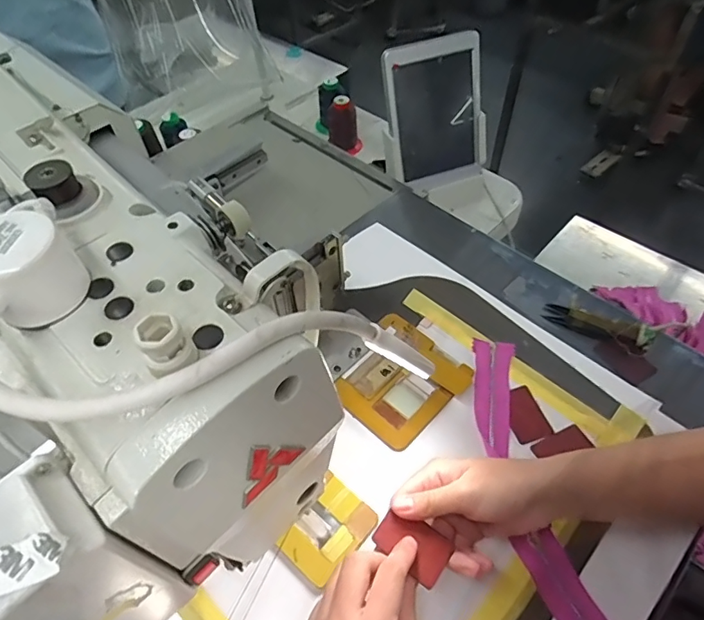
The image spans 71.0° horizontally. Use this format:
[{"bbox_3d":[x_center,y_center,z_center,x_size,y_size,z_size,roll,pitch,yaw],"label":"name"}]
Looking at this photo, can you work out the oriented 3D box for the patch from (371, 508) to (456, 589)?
[{"bbox_3d":[0.041,0.165,0.344,0.051,0.005,0.032,32,58,8],"label":"patch"}]

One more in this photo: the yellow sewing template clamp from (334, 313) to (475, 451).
[{"bbox_3d":[0.043,0.062,0.476,0.109,0.019,0.113,37,63,27],"label":"yellow sewing template clamp"}]

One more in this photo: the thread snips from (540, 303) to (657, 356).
[{"bbox_3d":[0.255,0.012,0.512,0.103,0.012,0.028,22,56,19],"label":"thread snips"}]

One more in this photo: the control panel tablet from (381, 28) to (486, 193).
[{"bbox_3d":[0.126,-0.294,0.747,0.160,0.209,0.021,-20,32,-8],"label":"control panel tablet"}]

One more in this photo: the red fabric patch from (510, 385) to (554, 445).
[{"bbox_3d":[0.161,0.097,0.460,0.034,0.005,0.052,-14,52,-8],"label":"red fabric patch"}]

